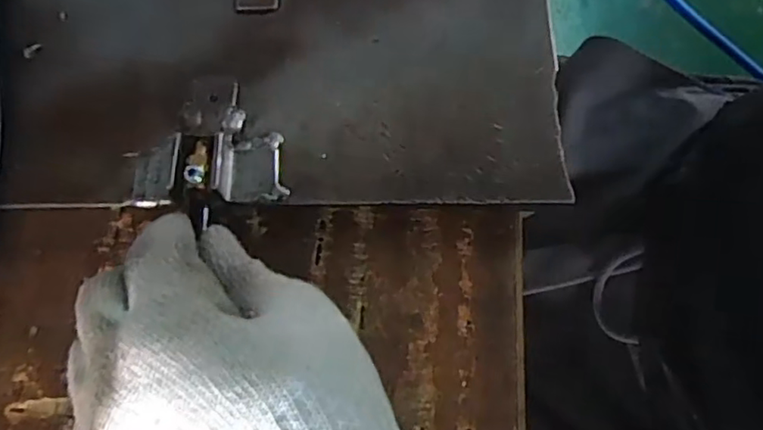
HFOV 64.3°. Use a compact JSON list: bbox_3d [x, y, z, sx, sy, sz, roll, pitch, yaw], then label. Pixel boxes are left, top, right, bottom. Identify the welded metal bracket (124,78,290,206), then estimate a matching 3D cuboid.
[{"bbox_3d":[-0.079,-0.037,0.274,0.066,0.017,0.061,-2,71,0],"label":"welded metal bracket"}]

